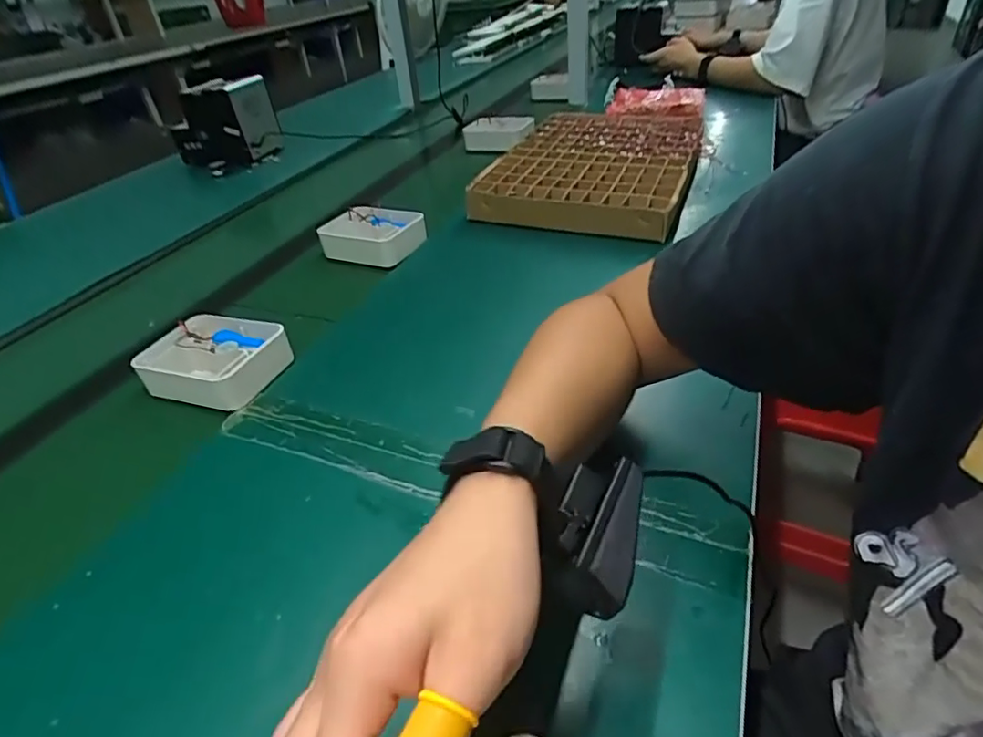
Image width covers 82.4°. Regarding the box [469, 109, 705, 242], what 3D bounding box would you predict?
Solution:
[{"bbox_3d":[0.180,-0.350,0.957,0.302,0.062,0.487,8,36,20],"label":"box"}]

